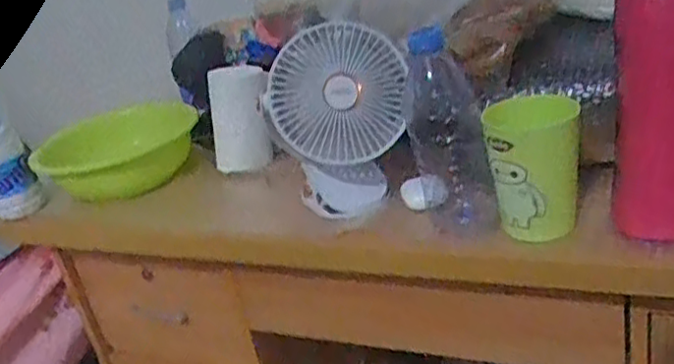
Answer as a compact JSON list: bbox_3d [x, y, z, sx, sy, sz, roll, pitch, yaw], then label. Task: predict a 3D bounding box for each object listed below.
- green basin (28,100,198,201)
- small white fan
[{"bbox_3d":[-0.340,-0.048,1.002,0.246,0.079,0.223,-13,25,-3],"label":"green basin"},{"bbox_3d":[0.003,-0.057,0.695,0.139,0.193,0.088,-5,25,14],"label":"small white fan"}]

